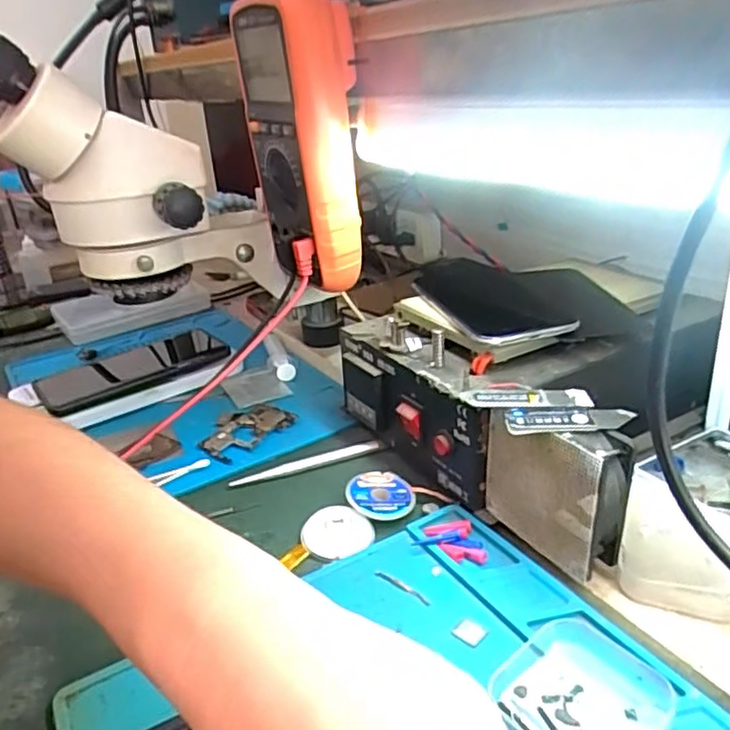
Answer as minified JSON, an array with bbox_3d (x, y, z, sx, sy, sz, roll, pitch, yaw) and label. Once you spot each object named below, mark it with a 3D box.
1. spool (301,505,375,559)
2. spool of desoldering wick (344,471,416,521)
[{"bbox_3d":[-0.015,0.106,0.404,0.040,0.007,0.037,8,44,10],"label":"spool"},{"bbox_3d":[0.012,0.086,0.424,0.045,0.006,0.046,5,35,-4],"label":"spool of desoldering wick"}]

